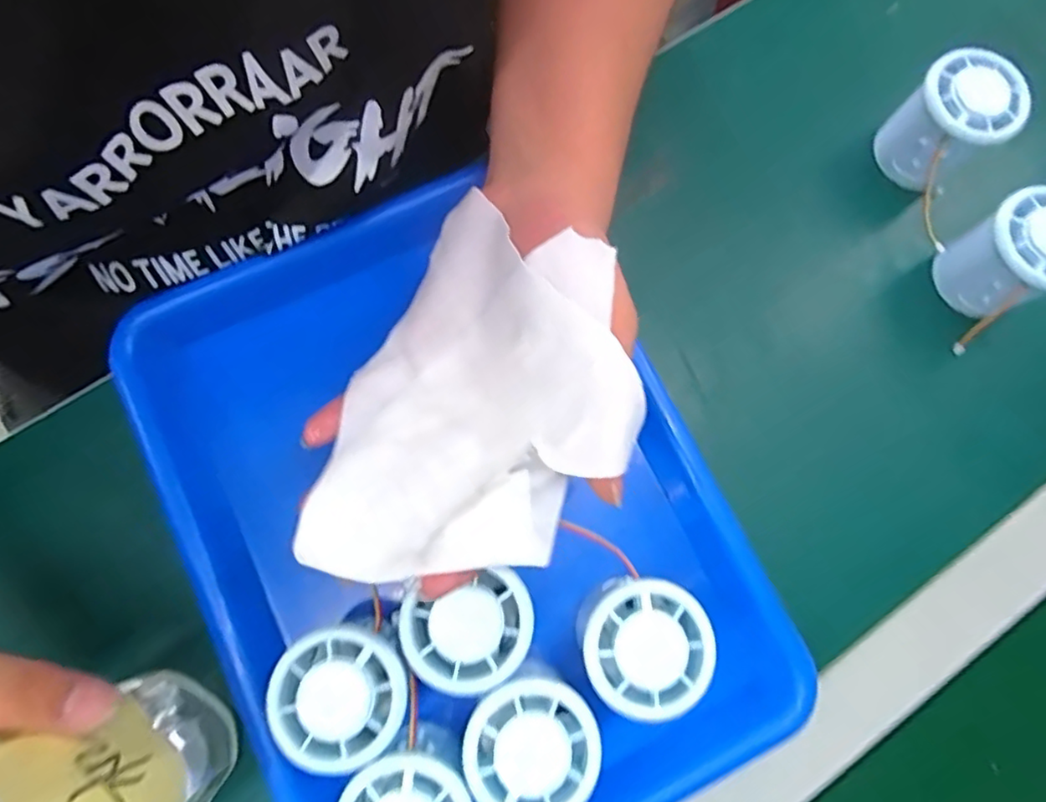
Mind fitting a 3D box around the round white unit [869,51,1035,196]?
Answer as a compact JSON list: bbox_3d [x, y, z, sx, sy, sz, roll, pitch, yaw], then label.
[{"bbox_3d":[0.249,-0.161,0.361,0.048,0.067,0.051,0,79,-2],"label":"round white unit"}]

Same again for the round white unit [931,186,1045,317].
[{"bbox_3d":[0.276,-0.082,0.342,0.052,0.053,0.057,-28,82,-7],"label":"round white unit"}]

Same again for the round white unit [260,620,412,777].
[{"bbox_3d":[-0.079,0.127,0.270,0.056,0.033,0.056,-34,83,-8],"label":"round white unit"}]

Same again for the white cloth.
[{"bbox_3d":[-0.024,0.003,0.242,0.130,0.026,0.153,31,88,36],"label":"white cloth"}]

